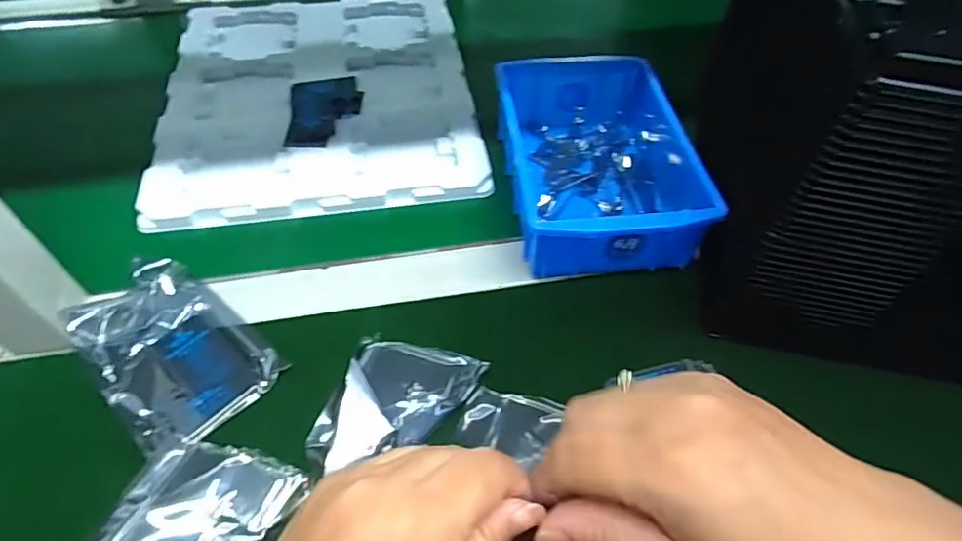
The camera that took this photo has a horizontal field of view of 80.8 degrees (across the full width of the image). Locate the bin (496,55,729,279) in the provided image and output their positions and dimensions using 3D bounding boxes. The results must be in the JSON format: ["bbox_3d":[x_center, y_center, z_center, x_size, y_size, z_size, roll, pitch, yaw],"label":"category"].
[{"bbox_3d":[0.088,-0.090,0.444,0.126,0.059,0.194,-5,53,-5],"label":"bin"}]

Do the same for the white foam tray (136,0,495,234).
[{"bbox_3d":[-0.152,-0.178,0.535,0.275,0.016,0.318,-8,53,-6],"label":"white foam tray"}]

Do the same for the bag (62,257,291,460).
[{"bbox_3d":[-0.198,0.050,0.357,0.126,0.017,0.085,34,60,22],"label":"bag"}]

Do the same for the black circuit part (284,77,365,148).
[{"bbox_3d":[-0.139,-0.141,0.506,0.061,0.016,0.081,-4,53,-3],"label":"black circuit part"}]

